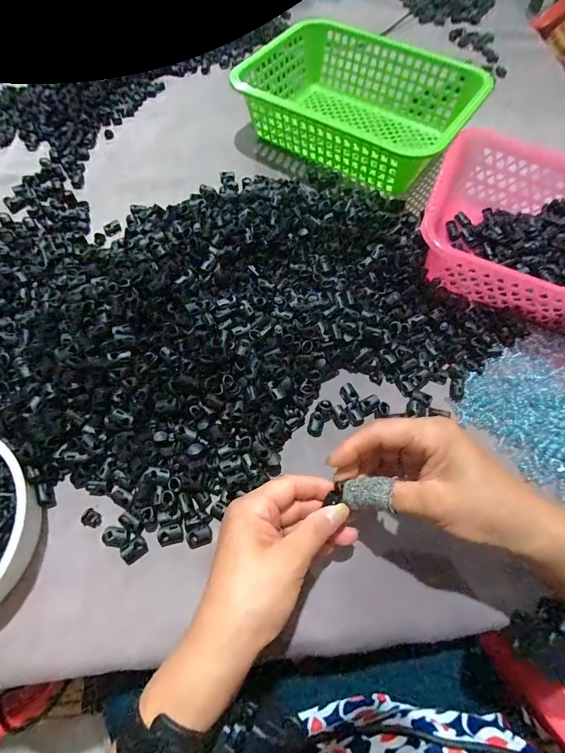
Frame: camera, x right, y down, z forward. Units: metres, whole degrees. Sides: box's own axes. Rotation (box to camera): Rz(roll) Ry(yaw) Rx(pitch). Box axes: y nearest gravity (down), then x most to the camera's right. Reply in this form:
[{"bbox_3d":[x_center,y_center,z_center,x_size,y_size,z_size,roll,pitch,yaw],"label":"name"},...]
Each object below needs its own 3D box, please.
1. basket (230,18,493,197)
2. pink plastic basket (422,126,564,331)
[{"bbox_3d":[0.103,-0.374,0.528,0.283,0.084,0.202,32,67,12],"label":"basket"},{"bbox_3d":[0.316,-0.151,0.432,0.307,0.076,0.222,20,65,7],"label":"pink plastic basket"}]

